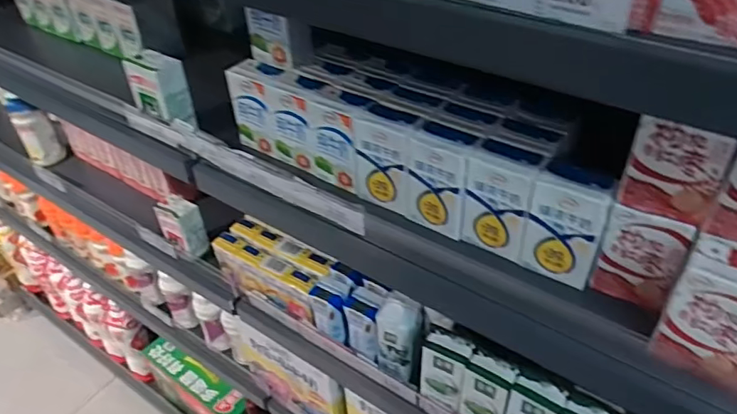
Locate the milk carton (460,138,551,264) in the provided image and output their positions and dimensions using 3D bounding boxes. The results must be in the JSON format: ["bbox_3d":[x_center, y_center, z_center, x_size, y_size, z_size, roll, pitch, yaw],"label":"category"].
[{"bbox_3d":[0.132,-0.006,0.552,0.065,0.103,0.044,23,48,27],"label":"milk carton"}]

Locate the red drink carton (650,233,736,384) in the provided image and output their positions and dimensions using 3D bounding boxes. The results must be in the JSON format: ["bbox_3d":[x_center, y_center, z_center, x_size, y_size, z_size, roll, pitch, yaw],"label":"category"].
[{"bbox_3d":[0.274,0.078,0.436,0.068,0.097,0.052,25,49,29],"label":"red drink carton"}]

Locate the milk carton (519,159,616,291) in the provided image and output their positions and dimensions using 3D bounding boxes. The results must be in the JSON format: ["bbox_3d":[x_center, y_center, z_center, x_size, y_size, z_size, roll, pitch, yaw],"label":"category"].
[{"bbox_3d":[0.182,0.015,0.519,0.063,0.111,0.036,20,47,24],"label":"milk carton"}]

